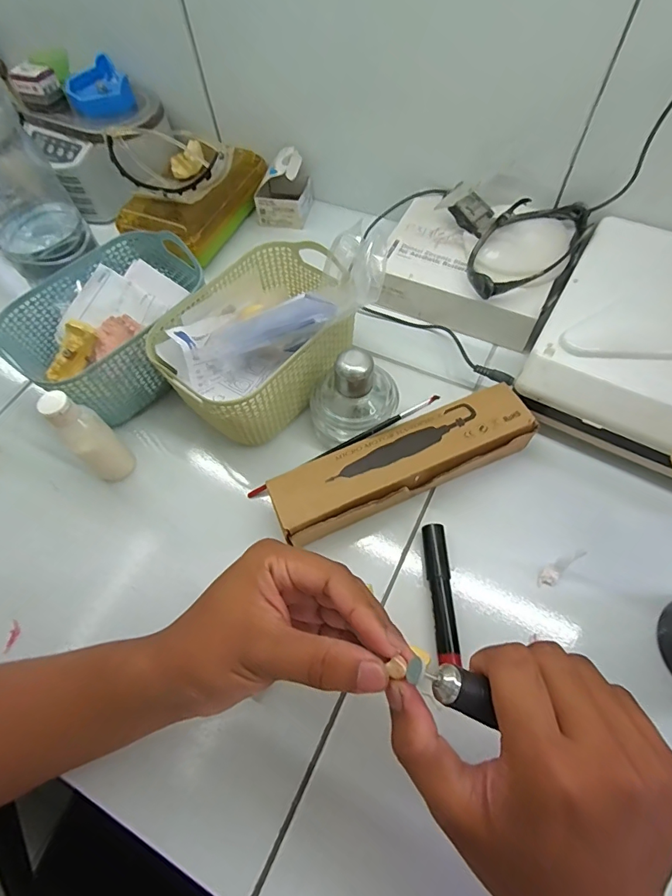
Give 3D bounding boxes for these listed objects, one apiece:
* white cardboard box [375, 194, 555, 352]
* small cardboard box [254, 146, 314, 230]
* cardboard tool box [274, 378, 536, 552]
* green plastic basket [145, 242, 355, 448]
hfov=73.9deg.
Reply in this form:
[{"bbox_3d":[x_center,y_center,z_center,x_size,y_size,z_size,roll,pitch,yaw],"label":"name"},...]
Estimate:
[{"bbox_3d":[0.131,-0.181,0.452,0.160,0.050,0.126,20,65,14],"label":"white cardboard box"},{"bbox_3d":[-0.062,-0.307,0.524,0.059,0.065,0.065,7,63,7],"label":"small cardboard box"},{"bbox_3d":[0.054,0.015,0.358,0.208,0.037,0.058,-21,63,-7],"label":"cardboard tool box"},{"bbox_3d":[-0.064,-0.095,0.388,0.165,0.075,0.122,-41,67,-17],"label":"green plastic basket"}]

